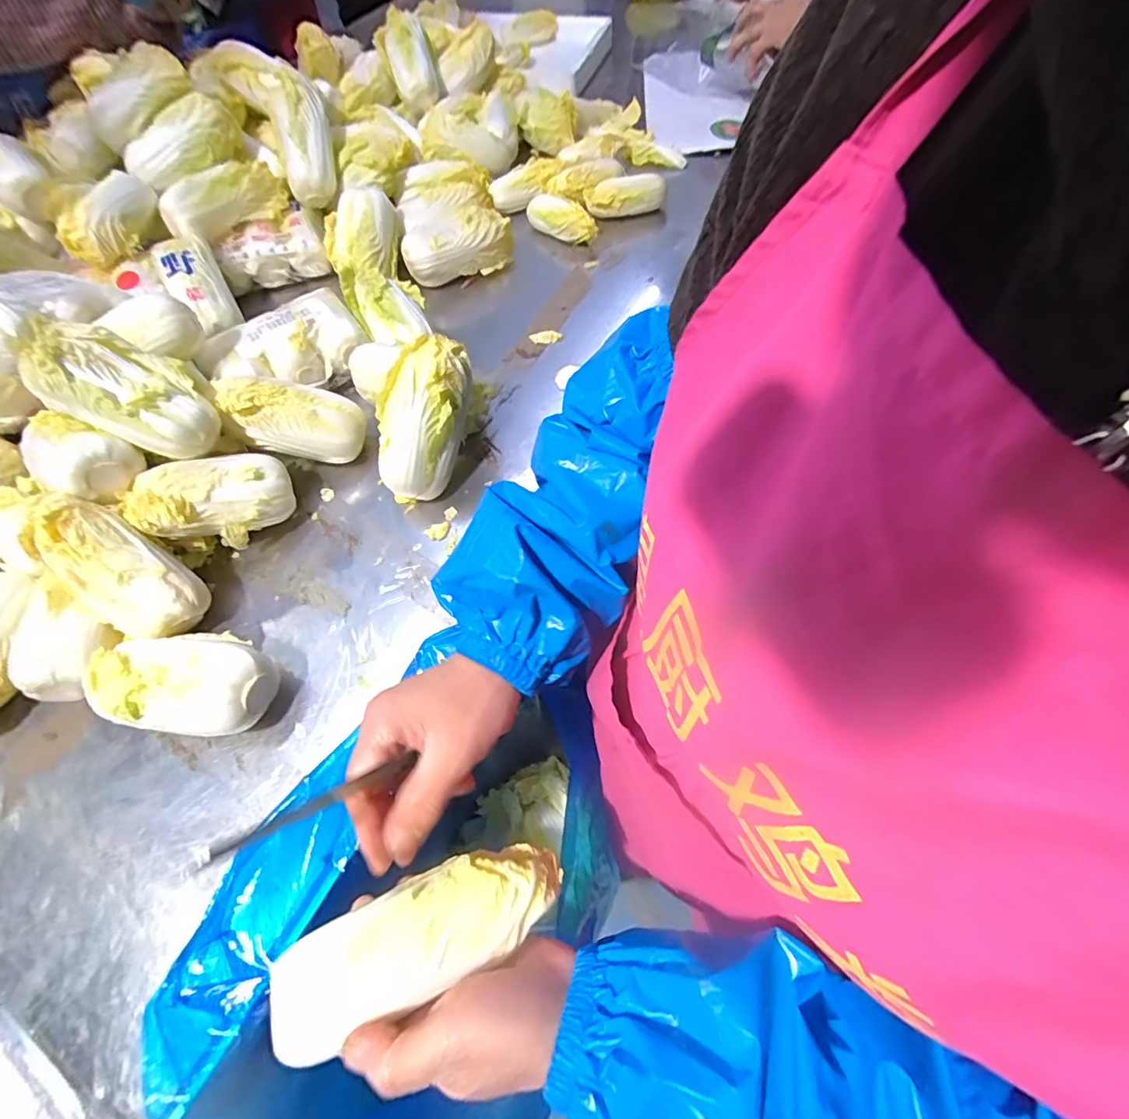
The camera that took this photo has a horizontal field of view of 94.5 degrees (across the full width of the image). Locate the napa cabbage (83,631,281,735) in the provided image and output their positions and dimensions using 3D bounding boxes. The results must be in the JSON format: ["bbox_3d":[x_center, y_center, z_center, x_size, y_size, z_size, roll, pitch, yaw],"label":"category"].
[{"bbox_3d":[-0.325,0.106,0.461,0.144,0.070,0.090,4,62,6],"label":"napa cabbage"}]

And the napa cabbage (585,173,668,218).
[{"bbox_3d":[0.094,-0.562,0.808,0.122,0.044,0.046,-13,61,-3],"label":"napa cabbage"}]

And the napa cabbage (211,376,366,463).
[{"bbox_3d":[-0.306,-0.157,0.585,0.146,0.072,0.079,8,88,-29],"label":"napa cabbage"}]

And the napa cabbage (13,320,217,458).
[{"bbox_3d":[-0.421,-0.155,0.504,0.161,0.076,0.089,26,49,-23],"label":"napa cabbage"}]

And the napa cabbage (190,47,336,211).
[{"bbox_3d":[-0.421,-0.662,0.763,0.127,0.098,0.256,-43,95,-17],"label":"napa cabbage"}]

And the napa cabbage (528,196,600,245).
[{"bbox_3d":[-0.007,-0.512,0.786,0.120,0.038,0.044,25,66,16],"label":"napa cabbage"}]

